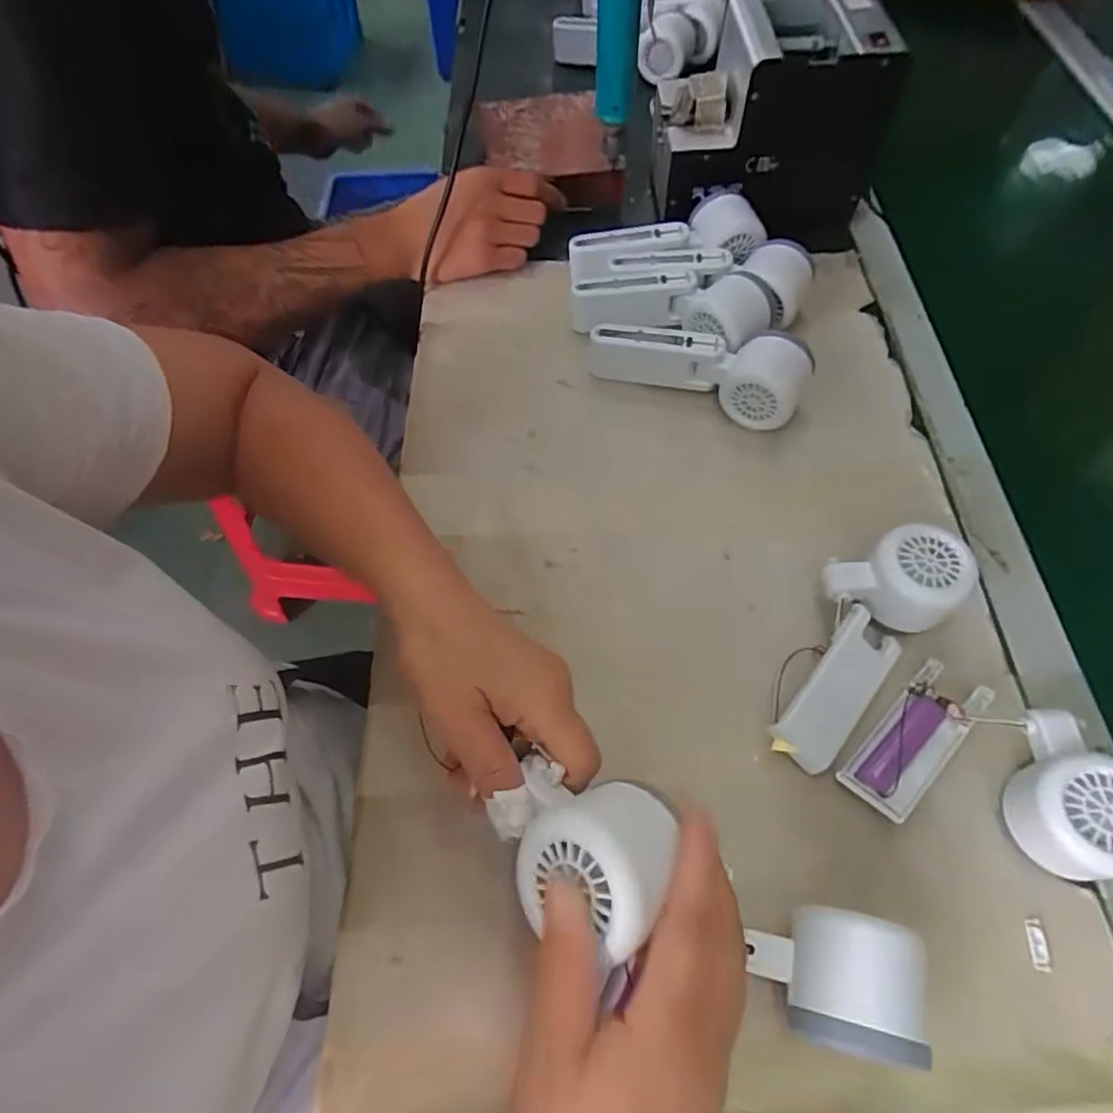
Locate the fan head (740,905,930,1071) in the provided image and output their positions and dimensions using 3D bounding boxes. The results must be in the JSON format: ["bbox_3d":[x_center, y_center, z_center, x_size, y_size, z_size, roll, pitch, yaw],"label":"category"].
[{"bbox_3d":[0.125,0.192,0.297,0.074,0.057,0.057,12,61,8],"label":"fan head"}]

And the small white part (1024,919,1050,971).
[{"bbox_3d":[0.248,0.200,0.328,0.008,0.004,0.023,6,60,4],"label":"small white part"}]

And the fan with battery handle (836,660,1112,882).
[{"bbox_3d":[0.239,0.120,0.342,0.123,0.055,0.105,39,68,21],"label":"fan with battery handle"}]

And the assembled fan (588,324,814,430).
[{"bbox_3d":[0.110,-0.152,0.501,0.168,0.049,0.062,19,62,12],"label":"assembled fan"}]

